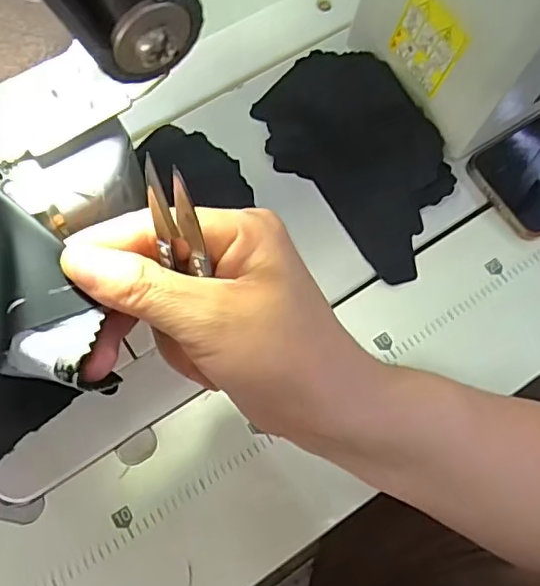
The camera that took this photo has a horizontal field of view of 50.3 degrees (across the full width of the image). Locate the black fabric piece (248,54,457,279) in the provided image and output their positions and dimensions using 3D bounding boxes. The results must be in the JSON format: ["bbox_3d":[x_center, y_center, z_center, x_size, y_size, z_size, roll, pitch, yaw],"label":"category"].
[{"bbox_3d":[0.066,-0.101,0.414,0.102,0.047,0.172,-38,75,-13],"label":"black fabric piece"}]

